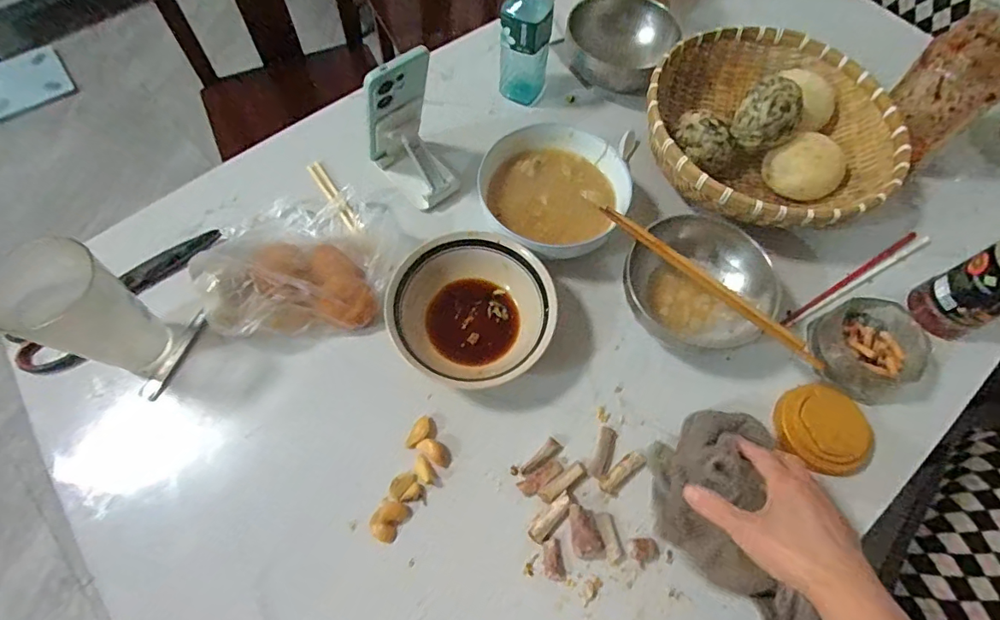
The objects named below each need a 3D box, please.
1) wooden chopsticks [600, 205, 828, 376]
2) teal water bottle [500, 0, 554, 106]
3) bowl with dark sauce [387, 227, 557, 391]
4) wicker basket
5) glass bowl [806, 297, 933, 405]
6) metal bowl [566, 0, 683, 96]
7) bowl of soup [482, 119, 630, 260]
[{"bbox_3d":[0.208,-0.030,0.498,0.255,0.015,0.017,42,71,16],"label":"wooden chopsticks"},{"bbox_3d":[0.030,-0.348,0.643,0.061,0.154,0.054,34,69,13],"label":"teal water bottle"},{"bbox_3d":[-0.029,0.001,0.529,0.168,0.053,0.163,1,65,-1],"label":"bowl with dark sauce"},{"bbox_3d":[0.335,-0.222,0.620,0.287,0.106,0.302,1,65,-1],"label":"wicker basket"},{"bbox_3d":[0.391,0.040,0.529,0.104,0.057,0.101,1,65,-1],"label":"glass bowl"},{"bbox_3d":[0.165,-0.366,0.695,0.144,0.084,0.144,1,65,-1],"label":"metal bowl"},{"bbox_3d":[0.063,-0.136,0.593,0.165,0.064,0.171,1,65,-1],"label":"bowl of soup"}]

